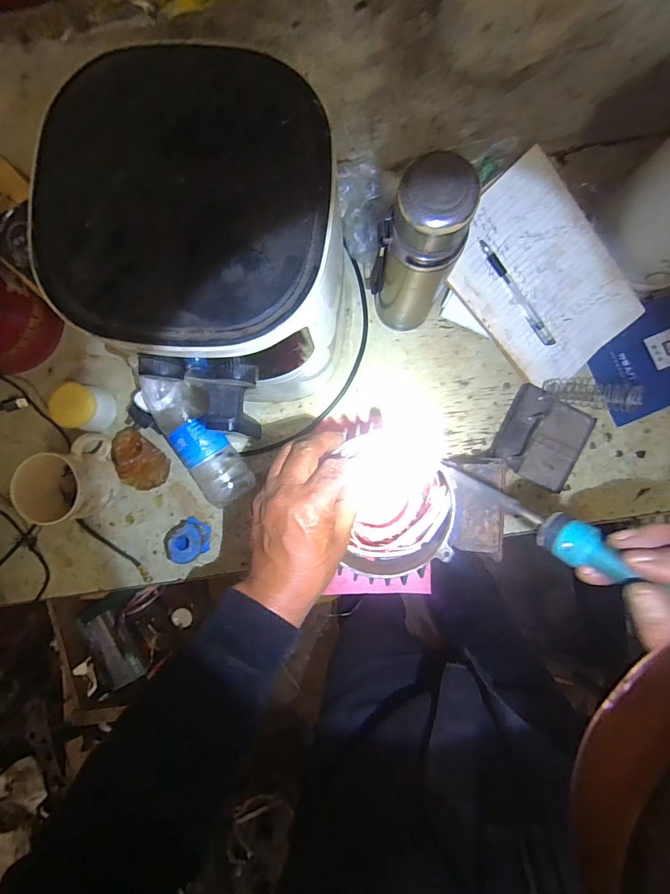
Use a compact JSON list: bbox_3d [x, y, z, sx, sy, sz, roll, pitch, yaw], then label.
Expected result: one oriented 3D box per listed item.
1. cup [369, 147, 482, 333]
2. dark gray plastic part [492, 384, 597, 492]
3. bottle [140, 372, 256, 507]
[{"bbox_3d":[0.084,-0.193,0.420,0.077,0.243,0.069,24,90,4],"label":"cup"},{"bbox_3d":[0.270,-0.012,0.511,0.101,0.034,0.114,24,90,4],"label":"dark gray plastic part"},{"bbox_3d":[-0.177,-0.017,0.513,0.070,0.075,0.190,-37,87,2],"label":"bottle"}]

